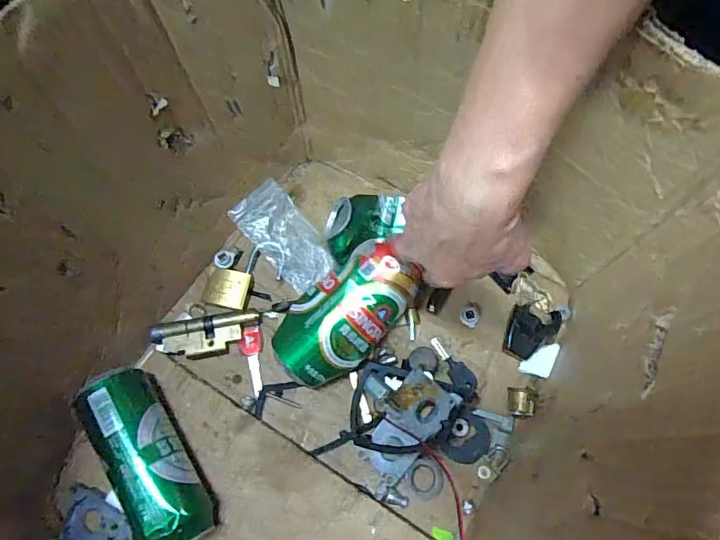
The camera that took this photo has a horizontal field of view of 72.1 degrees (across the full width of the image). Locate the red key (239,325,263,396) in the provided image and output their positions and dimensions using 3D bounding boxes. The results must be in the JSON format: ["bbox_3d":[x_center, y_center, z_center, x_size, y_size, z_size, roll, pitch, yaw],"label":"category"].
[{"bbox_3d":[-0.115,0.094,0.520,0.024,0.006,0.072,-3,69,-1],"label":"red key"}]

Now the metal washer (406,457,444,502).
[{"bbox_3d":[0.061,0.199,0.468,0.033,0.004,0.038,-41,84,-2],"label":"metal washer"}]

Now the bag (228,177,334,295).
[{"bbox_3d":[-0.078,-0.032,0.546,0.063,0.026,0.134,-39,74,-14],"label":"bag"}]

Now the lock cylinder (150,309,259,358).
[{"bbox_3d":[-0.162,0.069,0.521,0.110,0.013,0.040,-10,70,-4],"label":"lock cylinder"}]

